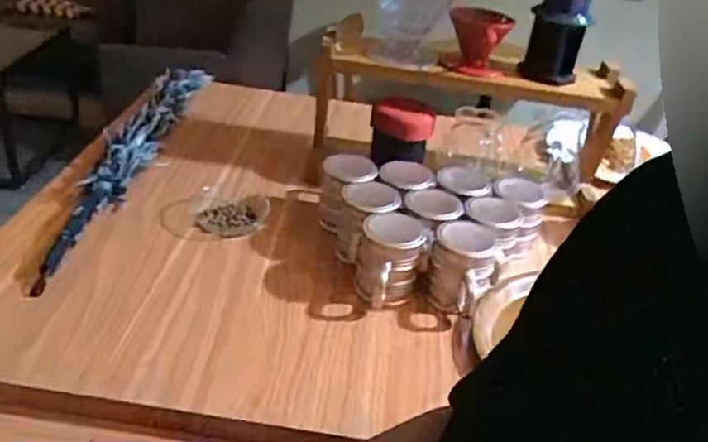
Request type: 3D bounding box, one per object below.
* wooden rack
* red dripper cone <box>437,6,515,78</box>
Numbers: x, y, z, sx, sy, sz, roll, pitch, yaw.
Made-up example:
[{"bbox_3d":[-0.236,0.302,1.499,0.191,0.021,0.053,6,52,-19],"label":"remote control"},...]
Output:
[{"bbox_3d":[0.161,-0.154,0.949,0.436,0.210,0.100,5,32,-4],"label":"wooden rack"},{"bbox_3d":[0.173,-0.262,0.905,0.093,0.091,0.088,10,32,4],"label":"red dripper cone"}]

